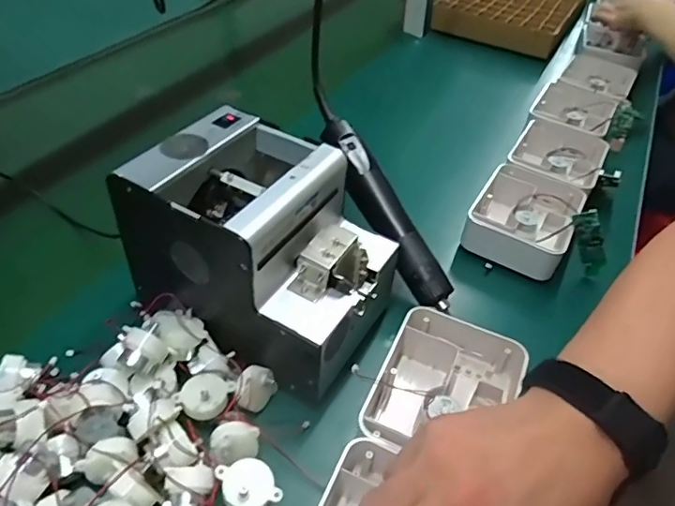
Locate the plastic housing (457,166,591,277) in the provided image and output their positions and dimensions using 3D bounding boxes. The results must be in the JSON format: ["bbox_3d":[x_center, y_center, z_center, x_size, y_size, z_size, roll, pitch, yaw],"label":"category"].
[{"bbox_3d":[0.194,-0.036,0.551,0.100,0.046,0.123,25,47,22],"label":"plastic housing"}]

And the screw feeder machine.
[{"bbox_3d":[-0.053,-0.006,0.413,0.172,0.139,0.128,25,47,22],"label":"screw feeder machine"}]

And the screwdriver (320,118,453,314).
[{"bbox_3d":[0.044,-0.039,0.484,0.031,0.032,0.201,-22,73,-25],"label":"screwdriver"}]

